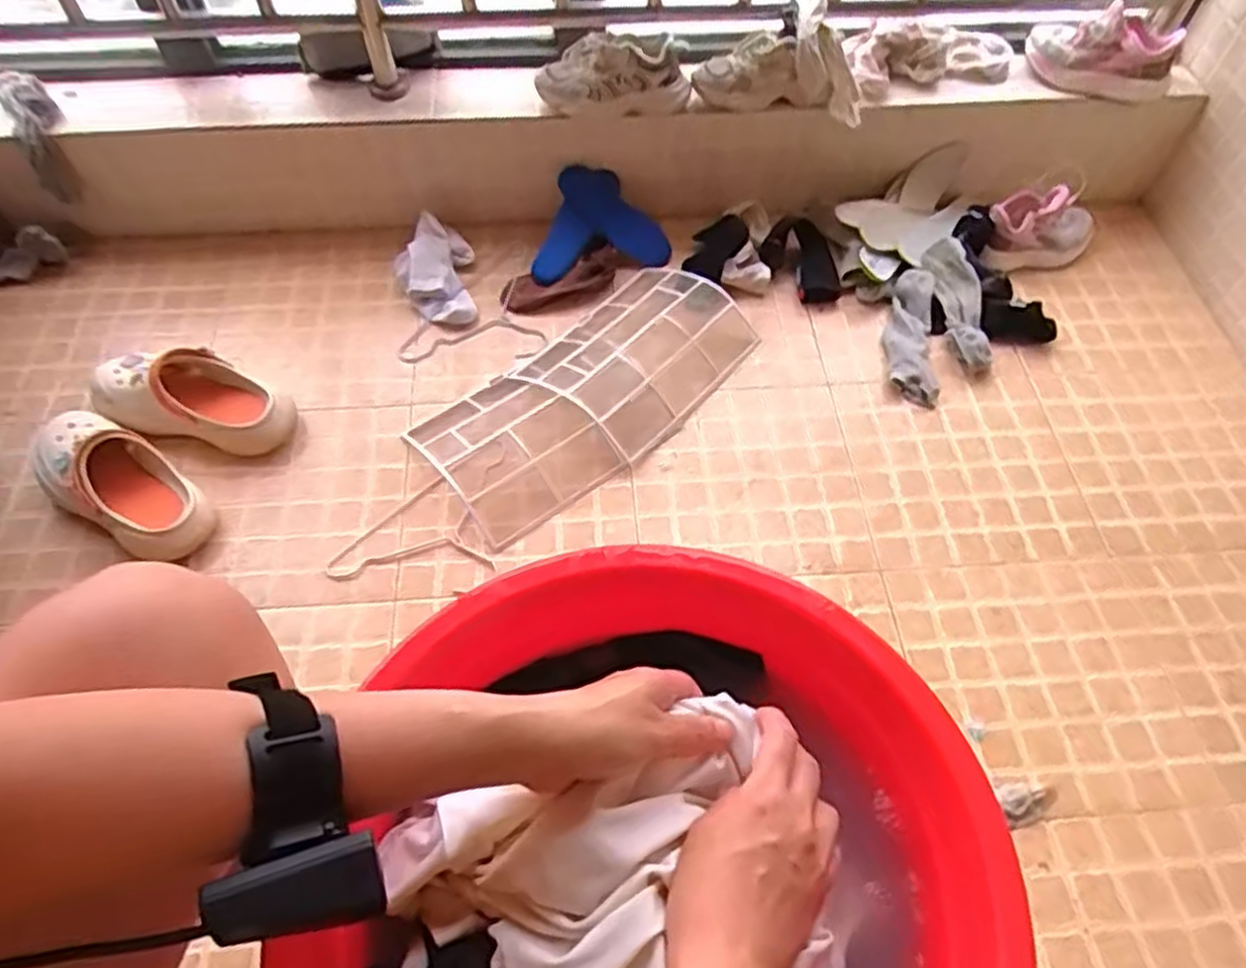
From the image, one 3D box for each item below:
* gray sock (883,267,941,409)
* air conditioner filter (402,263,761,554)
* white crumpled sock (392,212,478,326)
[{"bbox_3d":[0.433,-0.223,1.178,0.067,0.052,0.232,6,58,3],"label":"gray sock"},{"bbox_3d":[-0.037,-0.135,1.113,0.493,0.062,0.229,-36,65,-21],"label":"air conditioner filter"},{"bbox_3d":[-0.283,-0.324,1.197,0.113,0.083,0.159,-16,59,-11],"label":"white crumpled sock"}]

